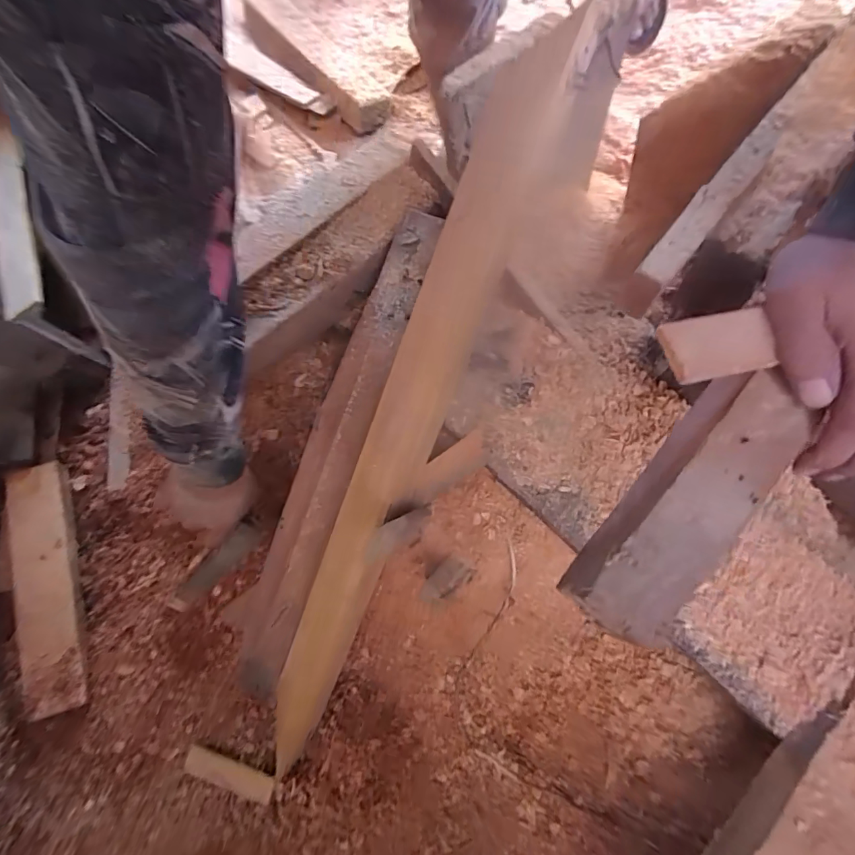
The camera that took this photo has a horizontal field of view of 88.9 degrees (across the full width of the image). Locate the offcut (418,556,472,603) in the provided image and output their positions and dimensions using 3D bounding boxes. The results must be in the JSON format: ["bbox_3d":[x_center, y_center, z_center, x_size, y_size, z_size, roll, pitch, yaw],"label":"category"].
[{"bbox_3d":[0.018,0.169,0.487,0.063,0.017,0.029,-42,79,-8],"label":"offcut"}]

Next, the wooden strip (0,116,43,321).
[{"bbox_3d":[-0.505,-0.273,0.522,0.044,0.017,0.403,-31,65,-6],"label":"wooden strip"}]

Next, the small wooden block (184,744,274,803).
[{"bbox_3d":[-0.260,0.455,0.571,0.123,0.007,0.030,13,70,10],"label":"small wooden block"}]

